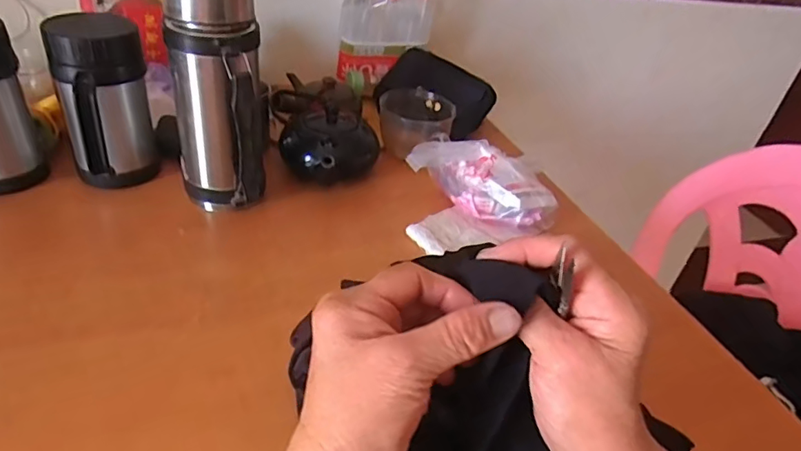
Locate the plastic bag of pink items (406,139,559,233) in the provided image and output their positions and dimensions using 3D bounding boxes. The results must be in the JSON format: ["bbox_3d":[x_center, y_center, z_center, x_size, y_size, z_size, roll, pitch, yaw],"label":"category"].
[{"bbox_3d":[0.098,-0.048,0.620,0.165,0.069,0.083,20,38,17],"label":"plastic bag of pink items"}]

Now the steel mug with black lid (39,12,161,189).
[{"bbox_3d":[-0.313,-0.121,0.576,0.085,0.177,0.102,-14,42,-26],"label":"steel mug with black lid"}]

